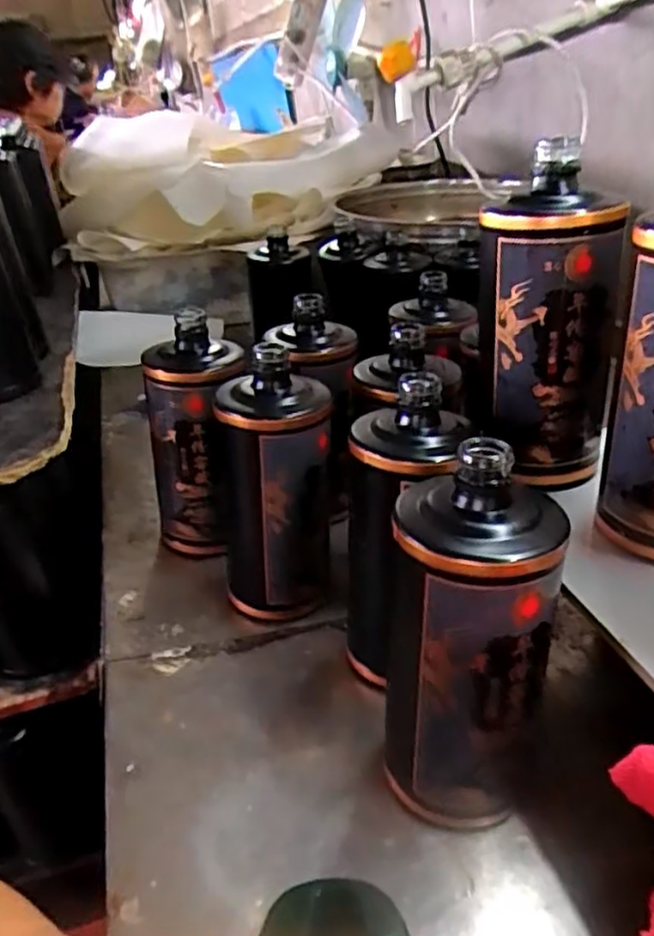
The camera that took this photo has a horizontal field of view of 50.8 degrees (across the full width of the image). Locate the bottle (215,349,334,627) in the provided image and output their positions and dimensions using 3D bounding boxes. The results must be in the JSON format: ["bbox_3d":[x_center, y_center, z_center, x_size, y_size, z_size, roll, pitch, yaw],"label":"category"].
[{"bbox_3d":[-0.041,0.010,0.507,0.086,0.186,0.096,-7,28,-6],"label":"bottle"}]

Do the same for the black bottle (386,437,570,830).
[{"bbox_3d":[0.070,0.087,0.342,0.077,0.198,0.076,6,30,14],"label":"black bottle"}]

